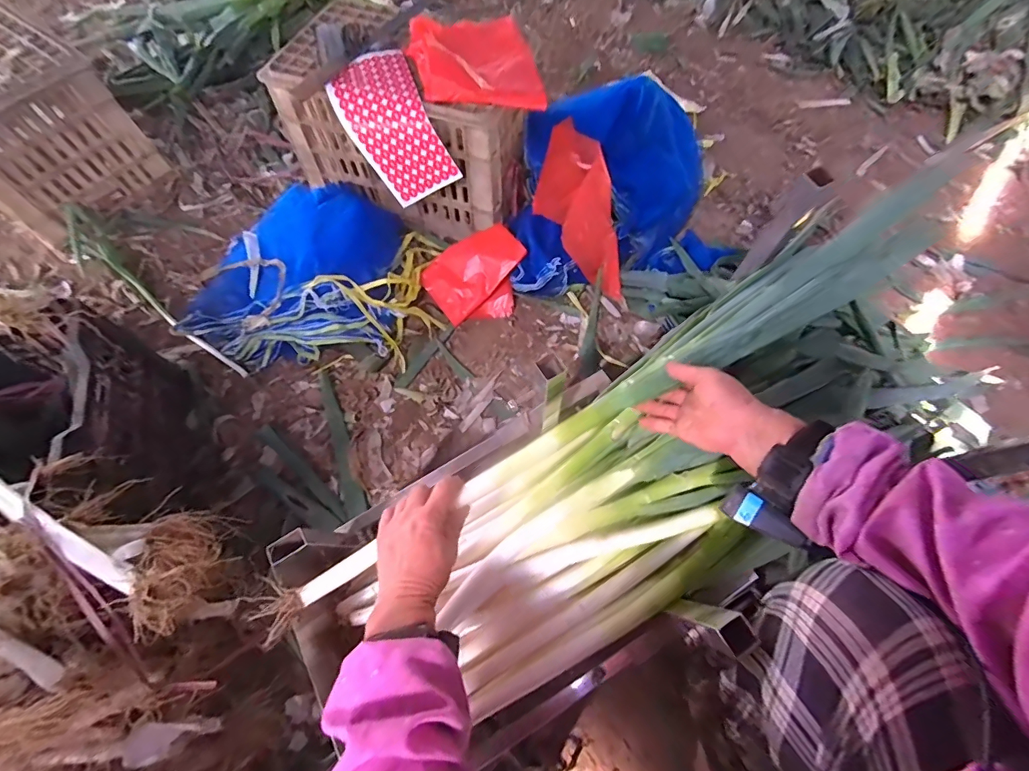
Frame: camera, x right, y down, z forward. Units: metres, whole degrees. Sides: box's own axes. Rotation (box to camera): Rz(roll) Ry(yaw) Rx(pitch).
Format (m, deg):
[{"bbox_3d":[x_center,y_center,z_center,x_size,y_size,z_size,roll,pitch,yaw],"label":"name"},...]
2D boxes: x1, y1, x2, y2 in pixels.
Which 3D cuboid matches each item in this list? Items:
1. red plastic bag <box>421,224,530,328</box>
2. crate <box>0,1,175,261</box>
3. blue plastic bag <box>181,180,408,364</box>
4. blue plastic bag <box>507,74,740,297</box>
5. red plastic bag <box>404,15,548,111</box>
[{"bbox_3d":[-0.081,-0.232,0.965,0.211,0.104,0.156,-27,68,-13],"label":"red plastic bag"},{"bbox_3d":[-1.166,-0.618,1.022,0.474,0.258,0.334,32,67,14],"label":"crate"},{"bbox_3d":[-0.483,-0.264,0.968,0.453,0.133,0.394,-5,65,-4],"label":"blue plastic bag"},{"bbox_3d":[0.229,-0.424,0.996,0.445,0.247,0.428,0,65,-2],"label":"blue plastic bag"},{"bbox_3d":[-0.079,-0.655,0.865,0.247,0.045,0.276,-9,64,-6],"label":"red plastic bag"}]

